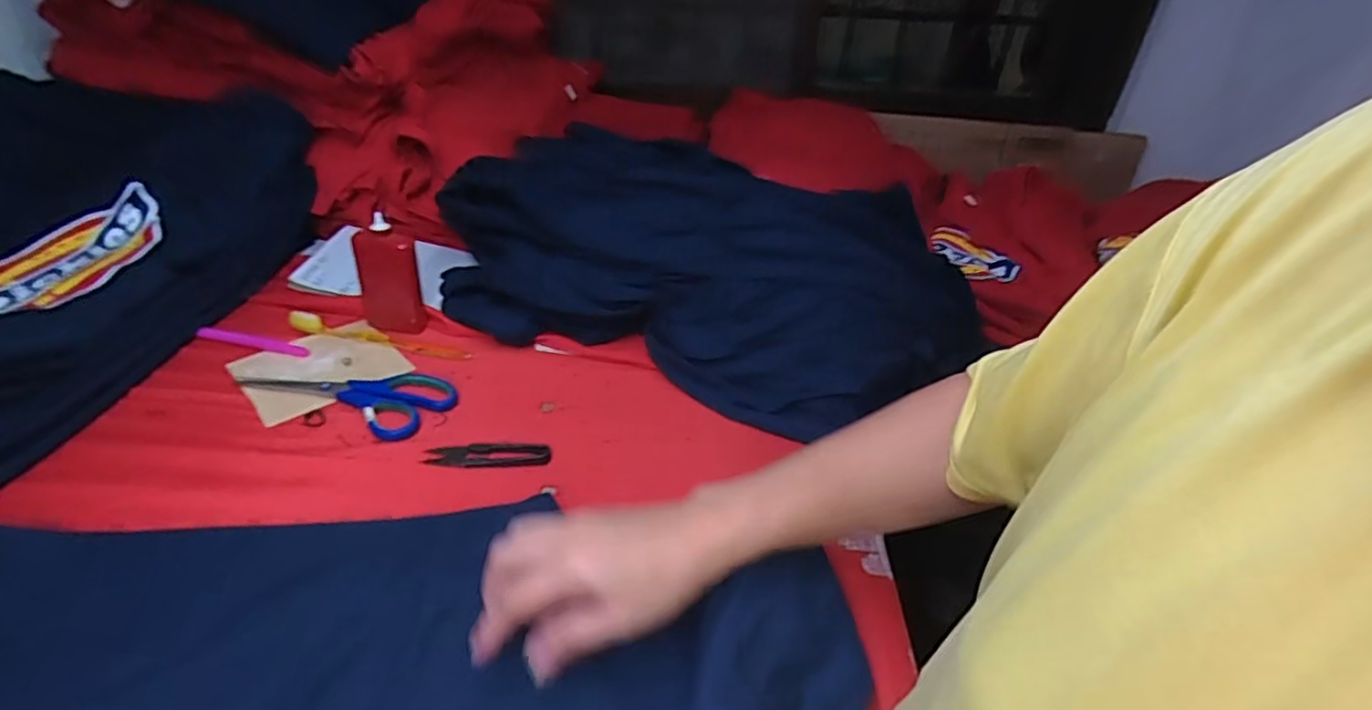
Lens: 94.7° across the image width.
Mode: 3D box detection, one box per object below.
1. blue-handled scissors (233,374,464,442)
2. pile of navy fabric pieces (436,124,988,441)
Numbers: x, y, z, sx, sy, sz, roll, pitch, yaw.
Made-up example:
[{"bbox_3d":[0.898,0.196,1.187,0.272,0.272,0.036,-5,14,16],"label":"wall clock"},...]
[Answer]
[{"bbox_3d":[-0.296,0.030,0.555,0.179,0.008,0.075,14,37,8],"label":"blue-handled scissors"},{"bbox_3d":[0.027,-0.125,0.720,0.566,0.133,0.389,17,37,12],"label":"pile of navy fabric pieces"}]

